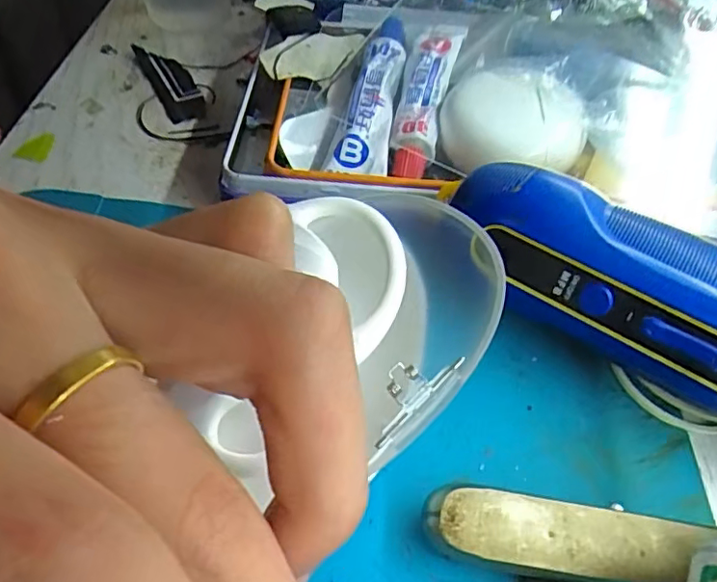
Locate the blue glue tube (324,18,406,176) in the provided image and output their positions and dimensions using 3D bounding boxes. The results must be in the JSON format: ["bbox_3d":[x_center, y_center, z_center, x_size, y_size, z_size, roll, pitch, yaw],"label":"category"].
[{"bbox_3d":[0.005,-0.065,0.201,0.018,0.012,0.068,12,70,5],"label":"blue glue tube"}]

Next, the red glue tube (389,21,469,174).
[{"bbox_3d":[0.024,-0.071,0.206,0.016,0.016,0.084,13,51,6],"label":"red glue tube"}]

